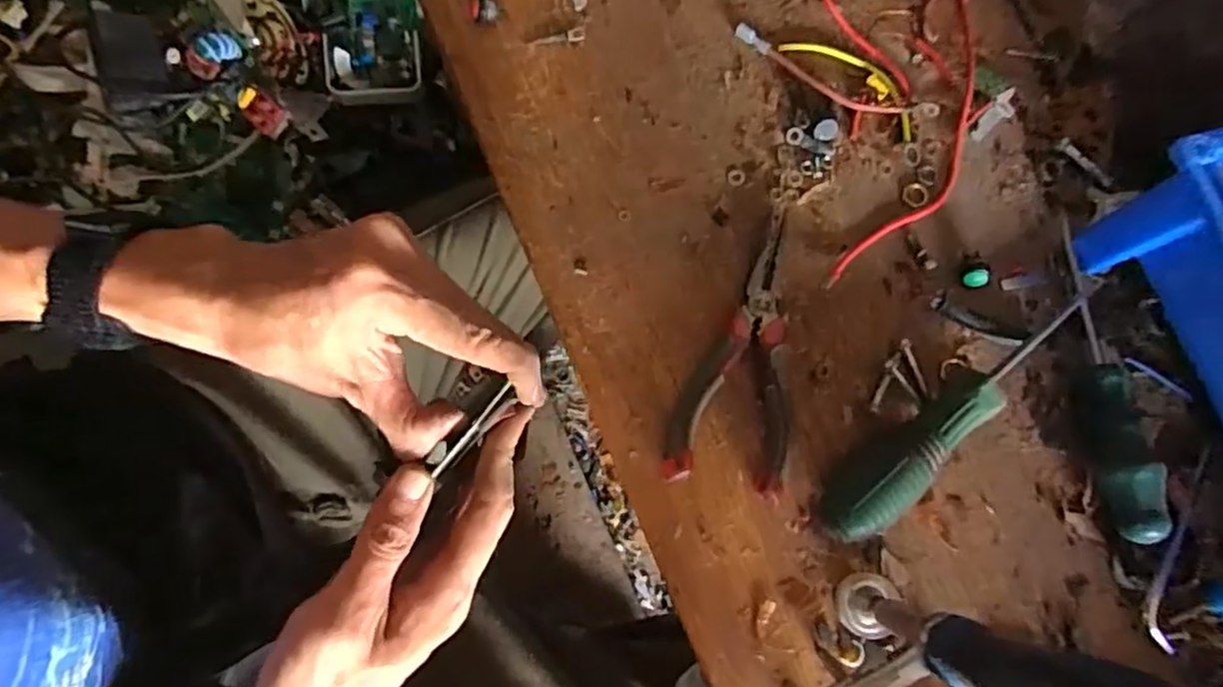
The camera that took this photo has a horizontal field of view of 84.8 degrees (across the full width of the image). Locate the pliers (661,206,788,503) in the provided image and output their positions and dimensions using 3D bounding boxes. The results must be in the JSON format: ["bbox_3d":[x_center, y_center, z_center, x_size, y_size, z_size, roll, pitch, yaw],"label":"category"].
[{"bbox_3d":[0.071,-0.001,0.350,0.058,0.017,0.153,13,75,2],"label":"pliers"}]

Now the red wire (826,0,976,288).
[{"bbox_3d":[0.186,-0.118,0.388,0.042,0.008,0.224,27,76,5],"label":"red wire"}]

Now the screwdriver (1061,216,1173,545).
[{"bbox_3d":[0.261,0.014,0.347,0.028,0.028,0.169,3,75,-1],"label":"screwdriver"}]

